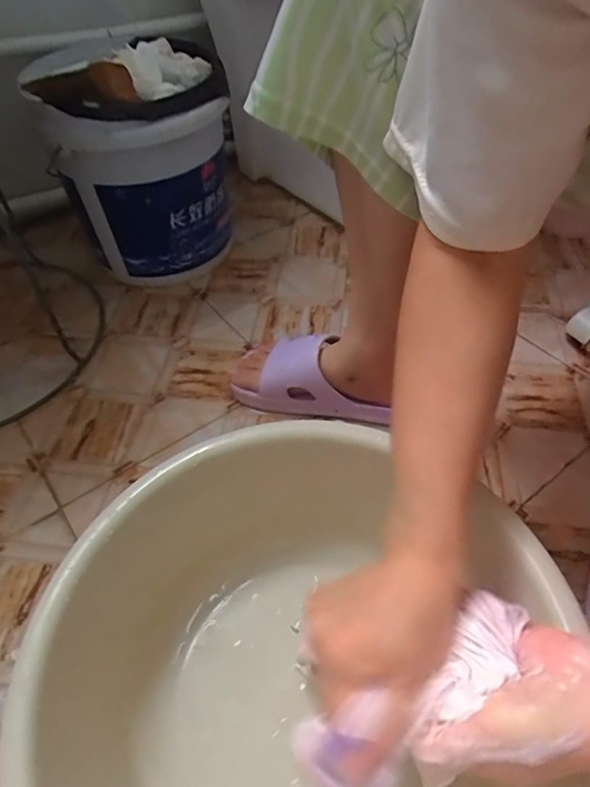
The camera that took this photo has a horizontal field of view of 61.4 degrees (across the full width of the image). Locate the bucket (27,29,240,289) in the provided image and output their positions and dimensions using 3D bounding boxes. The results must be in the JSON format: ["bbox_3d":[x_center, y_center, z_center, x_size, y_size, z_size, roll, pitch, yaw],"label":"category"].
[{"bbox_3d":[-0.218,-0.332,0.745,0.234,0.311,0.224,-1,49,1],"label":"bucket"}]

